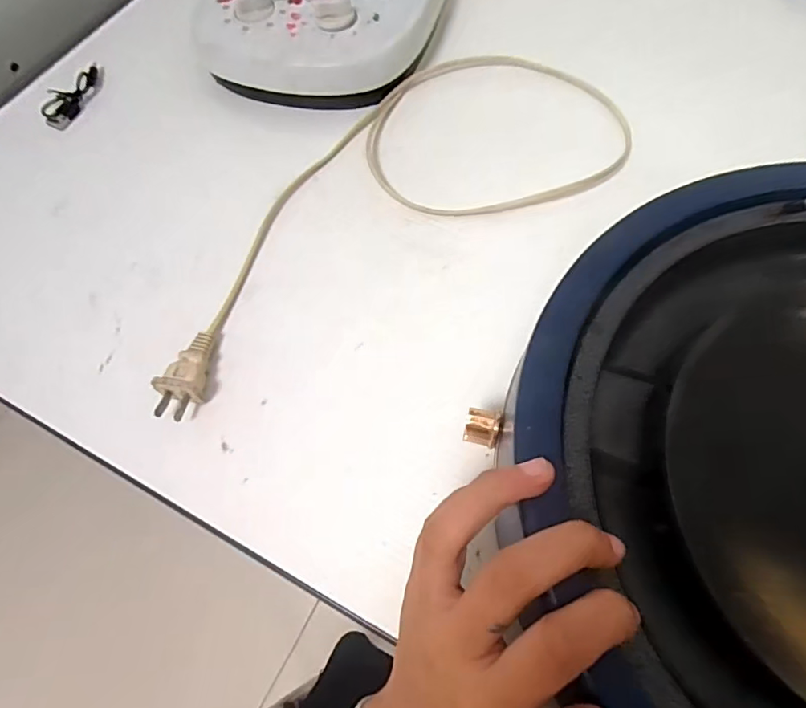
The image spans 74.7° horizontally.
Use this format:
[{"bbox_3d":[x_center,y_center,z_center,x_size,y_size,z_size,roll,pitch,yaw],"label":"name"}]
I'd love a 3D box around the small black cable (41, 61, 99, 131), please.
[{"bbox_3d":[-0.273,-0.212,0.429,0.027,0.008,0.074,5,65,5],"label":"small black cable"}]

